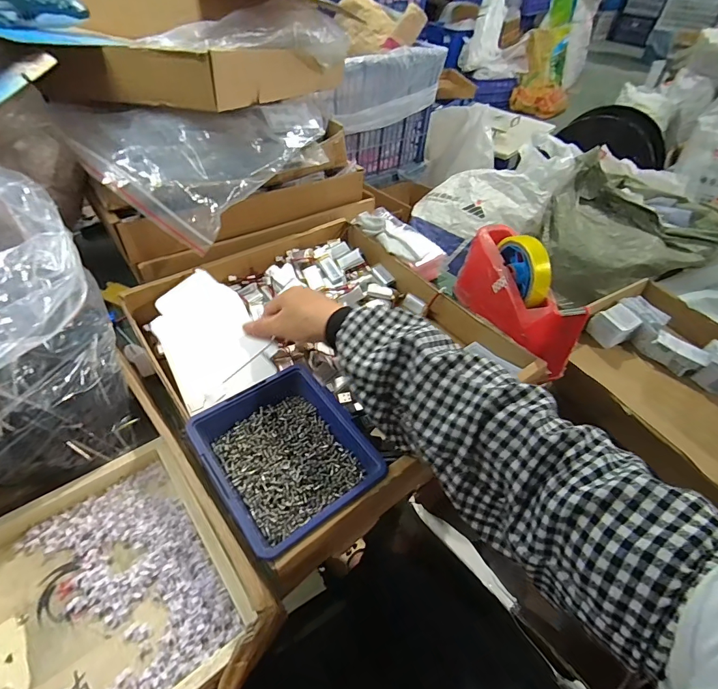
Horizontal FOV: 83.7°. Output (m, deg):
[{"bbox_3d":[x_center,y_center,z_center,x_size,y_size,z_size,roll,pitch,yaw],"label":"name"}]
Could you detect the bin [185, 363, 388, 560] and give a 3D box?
[{"bbox_3d":[-0.064,0.100,0.359,0.123,0.047,0.138,-28,54,-28],"label":"bin"}]

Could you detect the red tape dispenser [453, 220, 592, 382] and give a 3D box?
[{"bbox_3d":[0.191,-0.065,0.502,0.062,0.106,0.199,-7,47,-12],"label":"red tape dispenser"}]

